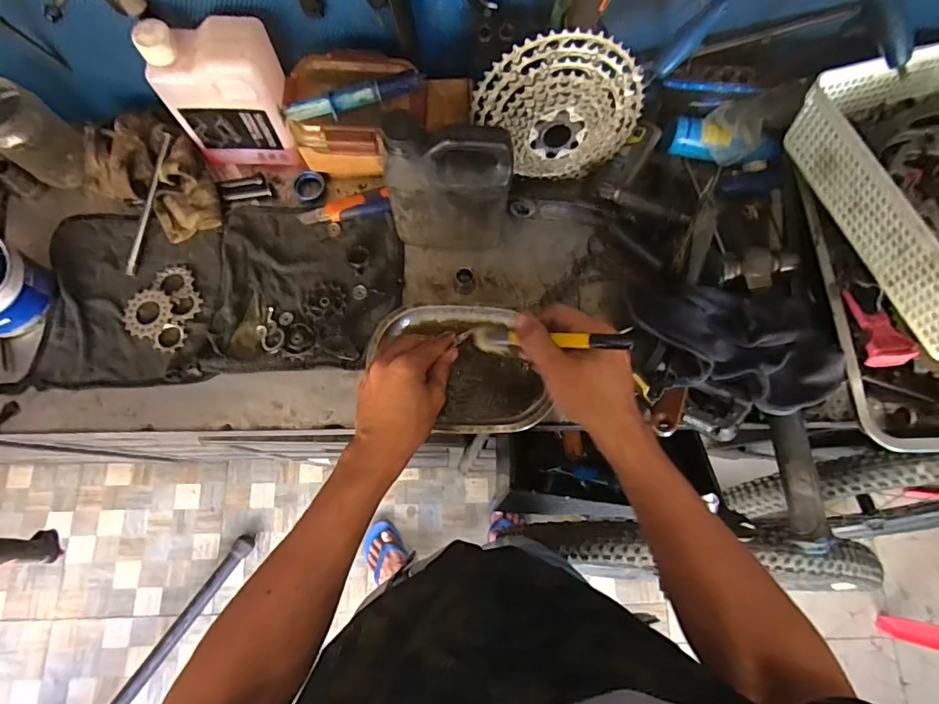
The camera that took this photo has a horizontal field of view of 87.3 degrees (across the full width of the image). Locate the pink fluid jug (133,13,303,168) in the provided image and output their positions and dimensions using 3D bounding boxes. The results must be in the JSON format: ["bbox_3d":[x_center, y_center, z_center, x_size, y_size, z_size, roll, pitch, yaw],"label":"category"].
[{"bbox_3d":[-0.265,-0.282,0.566,0.131,0.173,0.068,2,73,-1],"label":"pink fluid jug"}]

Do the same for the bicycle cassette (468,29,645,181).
[{"bbox_3d":[0.100,-0.265,0.554,0.182,0.164,0.046,-6,74,-3],"label":"bicycle cassette"}]

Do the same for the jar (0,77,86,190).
[{"bbox_3d":[-0.512,-0.253,0.573,0.077,0.102,0.071,0,73,-2],"label":"jar"}]

